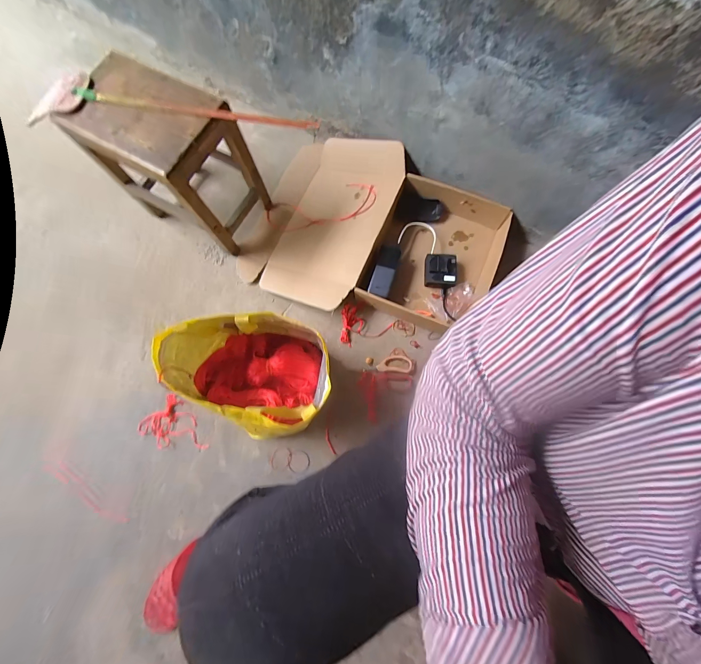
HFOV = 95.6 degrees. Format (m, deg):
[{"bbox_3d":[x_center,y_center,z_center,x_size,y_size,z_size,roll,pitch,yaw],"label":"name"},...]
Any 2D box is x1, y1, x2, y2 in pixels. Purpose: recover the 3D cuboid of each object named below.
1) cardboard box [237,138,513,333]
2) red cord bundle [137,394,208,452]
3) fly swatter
[{"bbox_3d":[0.051,-0.226,0.773,0.574,0.114,0.414,23,75,8],"label":"cardboard box"},{"bbox_3d":[-0.388,0.220,0.709,0.147,0.021,0.100,35,77,11],"label":"red cord bundle"},{"bbox_3d":[-0.335,-0.410,0.586,0.560,0.035,0.092,8,74,3],"label":"fly swatter"}]

